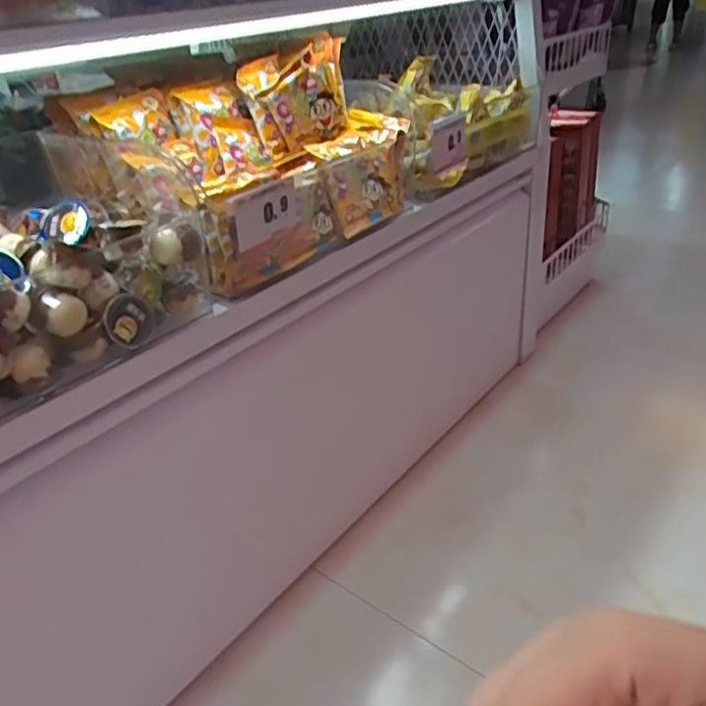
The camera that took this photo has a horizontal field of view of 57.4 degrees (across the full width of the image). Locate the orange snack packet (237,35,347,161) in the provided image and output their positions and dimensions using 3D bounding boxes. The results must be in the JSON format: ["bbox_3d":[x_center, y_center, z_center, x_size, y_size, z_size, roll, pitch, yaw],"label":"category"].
[{"bbox_3d":[-0.055,-0.291,0.731,0.128,0.107,0.032,-29,15,-22],"label":"orange snack packet"}]

